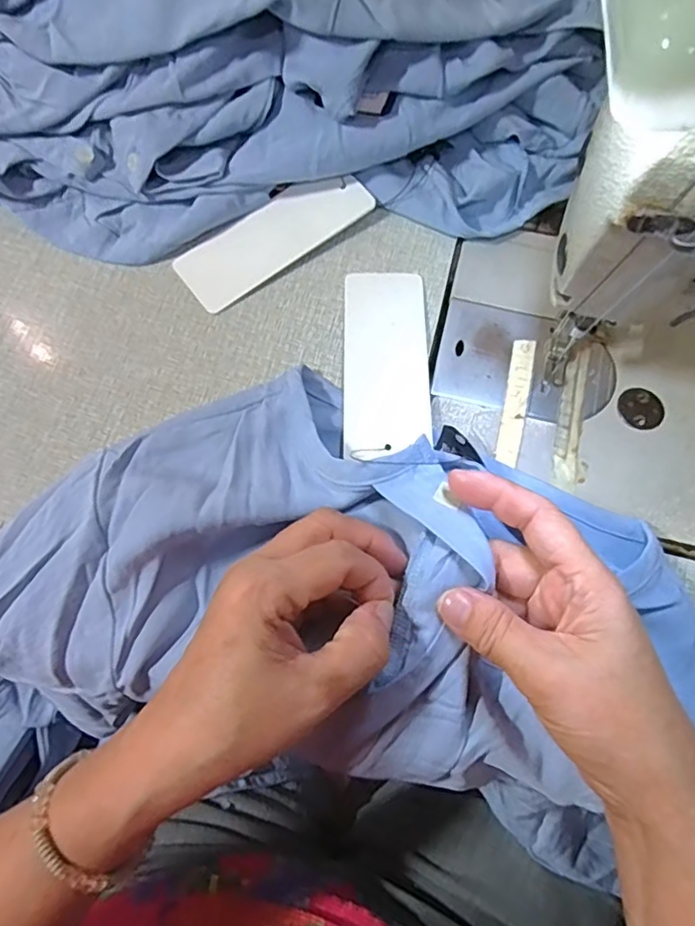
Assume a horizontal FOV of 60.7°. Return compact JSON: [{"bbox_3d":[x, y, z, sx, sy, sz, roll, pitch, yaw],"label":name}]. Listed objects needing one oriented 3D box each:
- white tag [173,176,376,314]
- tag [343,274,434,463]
[{"bbox_3d":[-0.043,-0.135,0.350,0.118,0.005,0.043,-38,78,-10],"label":"white tag"},{"bbox_3d":[0.022,-0.056,0.324,0.046,0.004,0.116,1,68,-2],"label":"tag"}]

